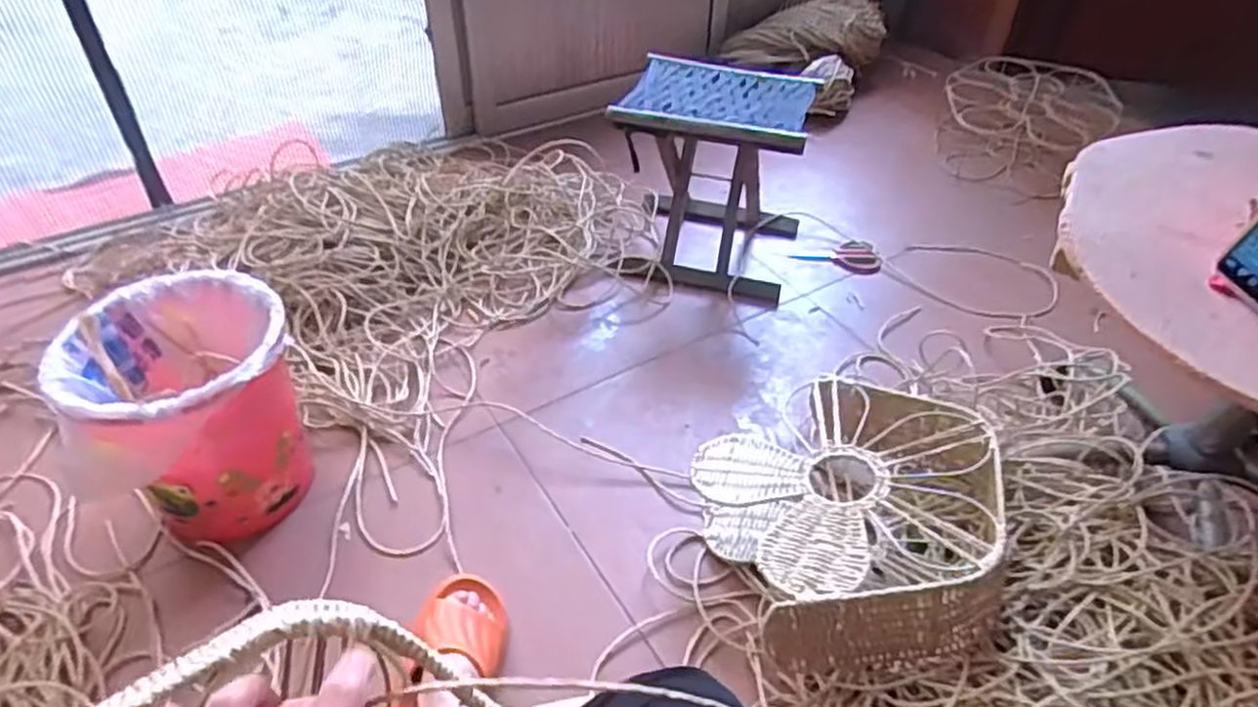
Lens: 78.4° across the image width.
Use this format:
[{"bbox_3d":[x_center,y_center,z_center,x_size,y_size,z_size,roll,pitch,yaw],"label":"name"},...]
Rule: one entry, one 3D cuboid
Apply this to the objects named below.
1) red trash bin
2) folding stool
[{"bbox_3d":[-0.542,0.080,0.979,0.242,0.275,0.243,-20,47,-22],"label":"red trash bin"},{"bbox_3d":[0.146,-0.306,1.376,0.316,0.319,0.264,11,43,10],"label":"folding stool"}]

